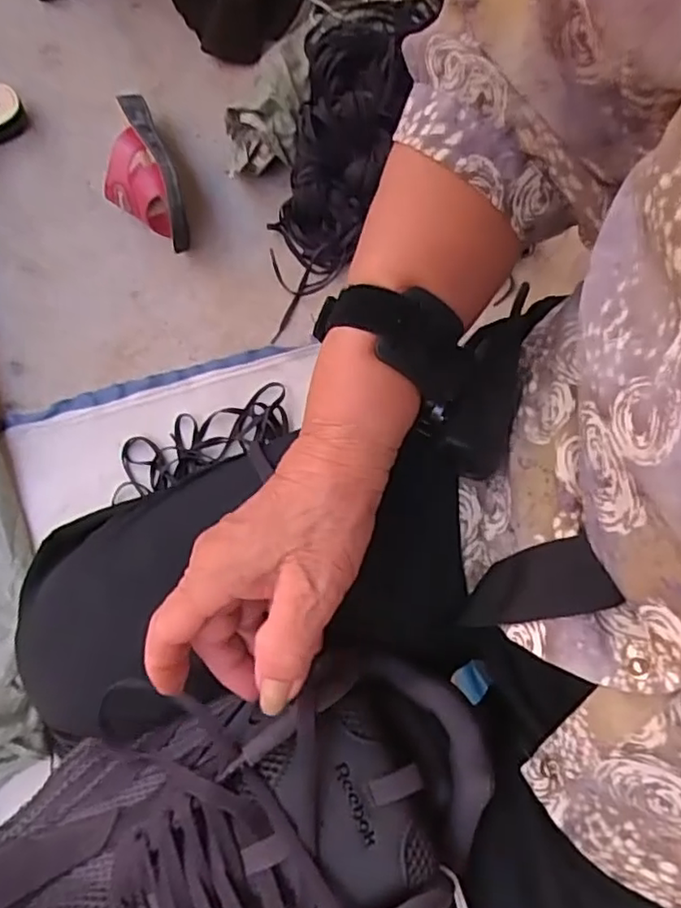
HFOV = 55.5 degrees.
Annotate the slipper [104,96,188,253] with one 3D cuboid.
[{"bbox_3d":[-0.272,-0.376,0.867,0.092,0.087,0.225,-22,78,-10],"label":"slipper"}]

